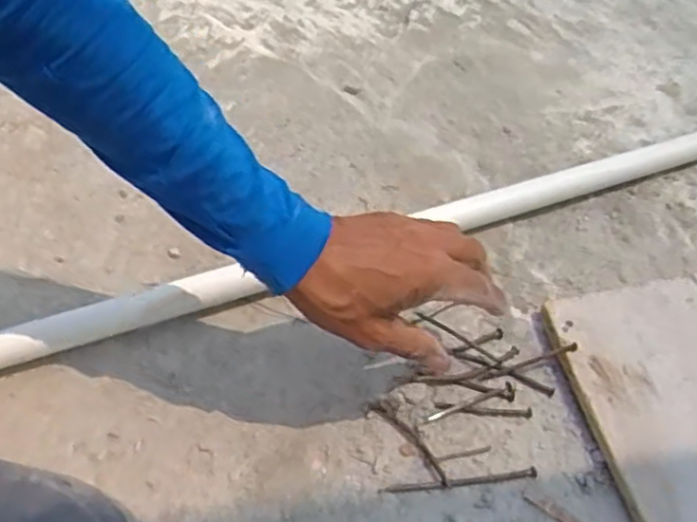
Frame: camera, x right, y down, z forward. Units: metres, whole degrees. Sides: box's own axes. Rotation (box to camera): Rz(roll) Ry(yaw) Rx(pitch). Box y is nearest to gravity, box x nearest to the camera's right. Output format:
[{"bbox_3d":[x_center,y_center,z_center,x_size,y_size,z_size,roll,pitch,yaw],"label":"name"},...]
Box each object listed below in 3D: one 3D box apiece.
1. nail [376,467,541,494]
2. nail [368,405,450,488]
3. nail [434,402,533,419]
[{"bbox_3d":[0.075,0.146,0.490,0.106,0.004,0.007,-3,51,-8],"label":"nail"},{"bbox_3d":[0.042,0.123,0.503,0.015,0.004,0.072,-35,61,-29],"label":"nail"},{"bbox_3d":[0.096,0.107,0.526,0.071,0.005,0.008,3,50,-3],"label":"nail"}]

